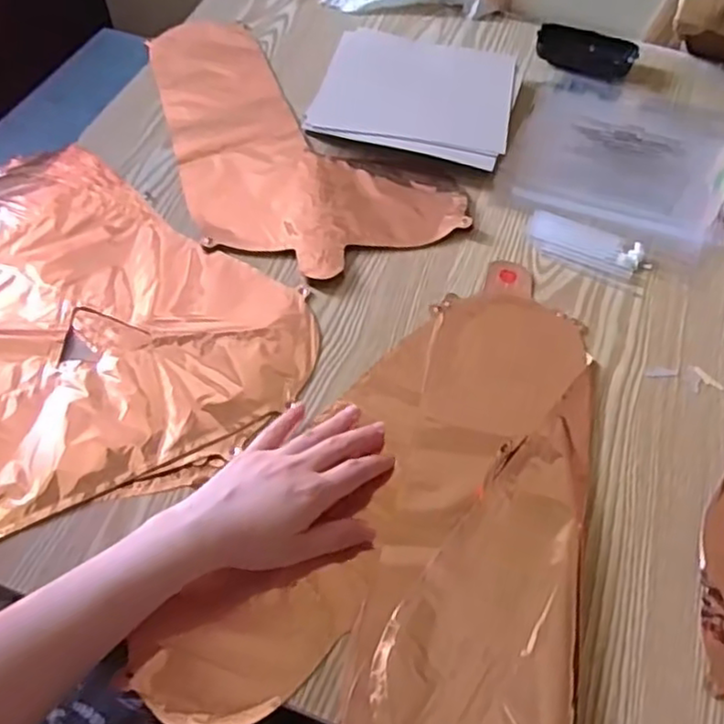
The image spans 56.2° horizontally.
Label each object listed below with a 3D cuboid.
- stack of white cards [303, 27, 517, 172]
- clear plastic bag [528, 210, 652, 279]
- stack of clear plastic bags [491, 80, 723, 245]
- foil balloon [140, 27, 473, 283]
[{"bbox_3d":[0.059,-0.286,0.715,0.193,0.018,0.193,12,56,7],"label":"stack of white cards"},{"bbox_3d":[0.203,-0.108,0.608,0.106,0.009,0.053,20,57,12],"label":"clear plastic bag"},{"bbox_3d":[0.270,-0.216,0.701,0.210,0.016,0.247,18,57,11],"label":"stack of clear plastic bags"},{"bbox_3d":[-0.103,-0.232,0.686,0.207,0.006,0.417,-27,60,-19],"label":"foil balloon"}]

